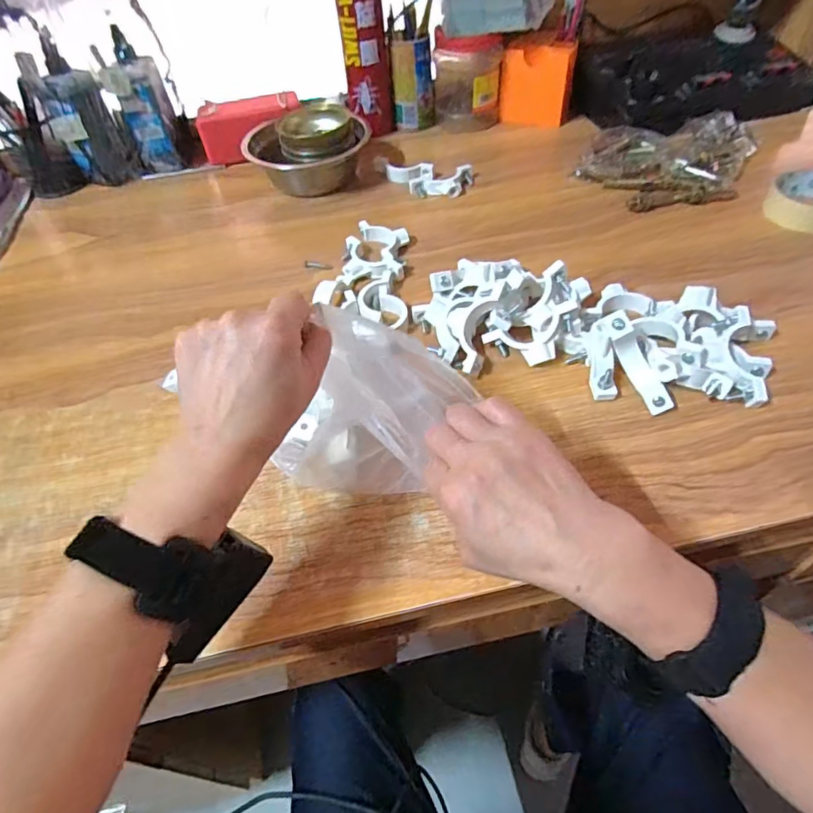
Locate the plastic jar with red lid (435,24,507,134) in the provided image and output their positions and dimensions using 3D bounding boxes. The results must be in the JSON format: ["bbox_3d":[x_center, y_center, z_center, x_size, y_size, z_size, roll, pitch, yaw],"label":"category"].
[{"bbox_3d":[0.091,-0.495,0.778,0.097,0.126,0.090,-1,51,5],"label":"plastic jar with red lid"}]

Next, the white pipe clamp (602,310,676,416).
[{"bbox_3d":[0.190,-0.036,0.429,0.022,0.031,0.088,-24,84,-14],"label":"white pipe clamp"}]

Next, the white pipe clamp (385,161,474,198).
[{"bbox_3d":[0.026,-0.302,0.693,0.114,0.018,0.062,10,53,13],"label":"white pipe clamp"}]

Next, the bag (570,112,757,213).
[{"bbox_3d":[0.340,-0.316,0.663,0.218,0.039,0.175,-26,53,-15],"label":"bag"}]

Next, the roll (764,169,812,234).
[{"bbox_3d":[0.456,-0.230,0.586,0.086,0.030,0.088,-3,51,3],"label":"roll"}]

